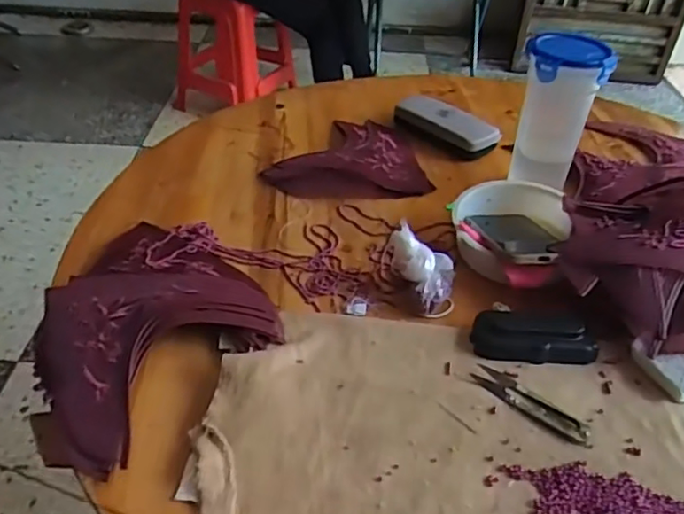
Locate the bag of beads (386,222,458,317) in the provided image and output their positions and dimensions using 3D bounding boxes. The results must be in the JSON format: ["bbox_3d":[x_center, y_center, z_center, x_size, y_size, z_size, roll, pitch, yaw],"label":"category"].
[{"bbox_3d":[0.078,0.015,0.608,0.069,0.065,0.059,9,41,10],"label":"bag of beads"}]

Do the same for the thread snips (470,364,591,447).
[{"bbox_3d":[0.156,0.122,0.513,0.026,0.007,0.102,-31,50,-33],"label":"thread snips"}]

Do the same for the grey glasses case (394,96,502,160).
[{"bbox_3d":[0.148,-0.189,0.886,0.161,0.039,0.060,34,47,30],"label":"grey glasses case"}]

